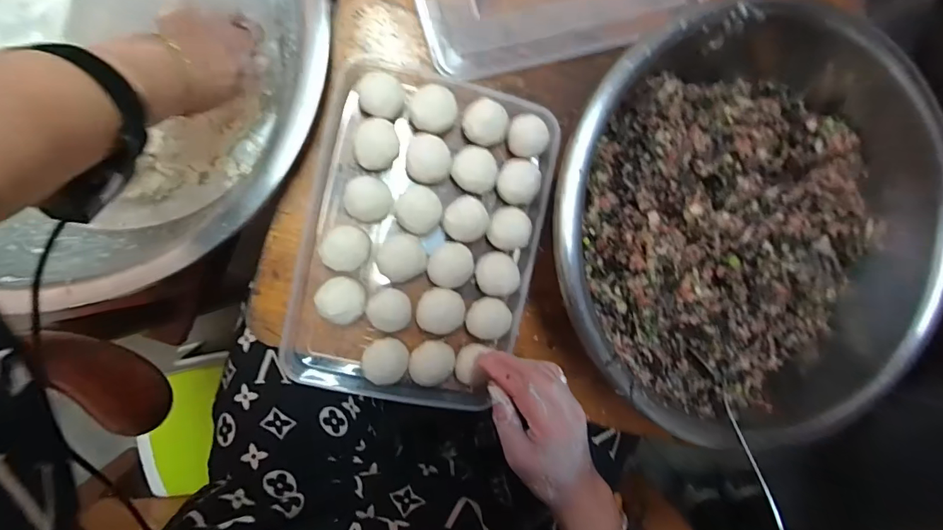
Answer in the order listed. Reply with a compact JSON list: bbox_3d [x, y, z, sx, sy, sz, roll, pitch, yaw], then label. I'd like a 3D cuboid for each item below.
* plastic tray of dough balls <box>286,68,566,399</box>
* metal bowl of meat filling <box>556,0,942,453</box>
[{"bbox_3d":[-0.048,-0.024,0.455,0.217,0.048,0.307,13,90,-10],"label":"plastic tray of dough balls"},{"bbox_3d":[0.260,-0.028,0.444,0.387,0.106,0.381,0,93,-10],"label":"metal bowl of meat filling"}]

